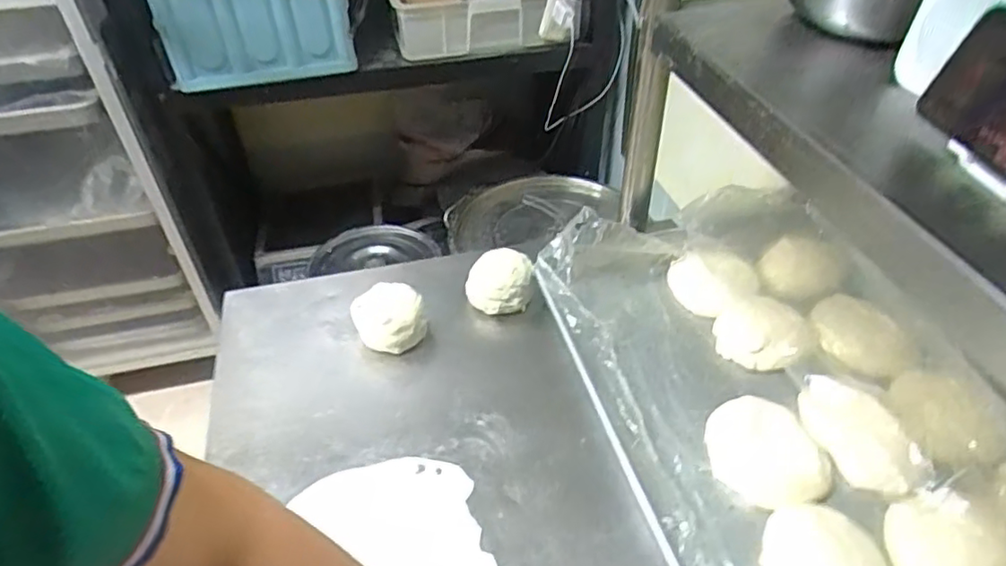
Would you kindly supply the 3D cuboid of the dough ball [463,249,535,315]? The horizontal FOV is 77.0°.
[{"bbox_3d":[-0.004,0.002,0.732,0.076,0.063,0.065,-5,43,-3],"label":"dough ball"}]

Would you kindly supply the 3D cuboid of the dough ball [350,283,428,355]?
[{"bbox_3d":[-0.124,0.039,0.692,0.072,0.056,0.067,-1,43,1],"label":"dough ball"}]

